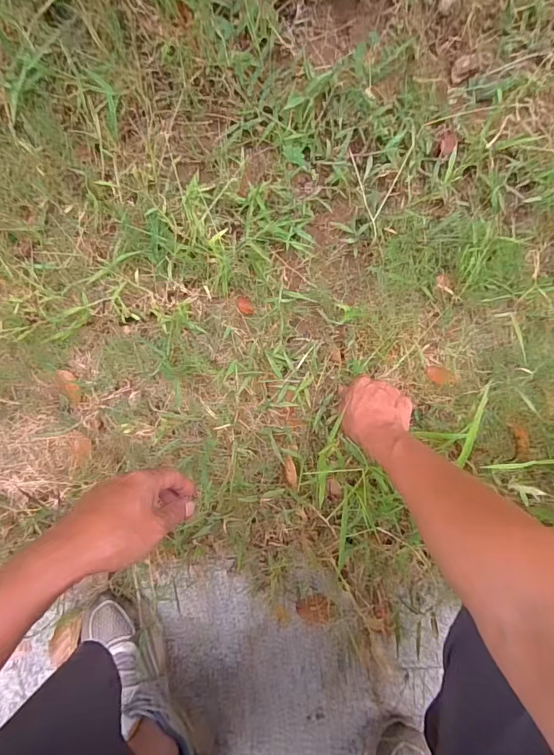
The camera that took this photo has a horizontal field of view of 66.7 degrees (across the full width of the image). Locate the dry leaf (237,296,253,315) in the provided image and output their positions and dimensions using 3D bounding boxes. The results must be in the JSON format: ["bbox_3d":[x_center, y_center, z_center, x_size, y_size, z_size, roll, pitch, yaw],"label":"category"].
[{"bbox_3d":[-0.047,-0.106,0.622,0.020,0.004,0.030,-23,82,-5],"label":"dry leaf"}]

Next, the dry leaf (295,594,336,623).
[{"bbox_3d":[0.056,0.331,0.599,0.054,0.004,0.038,-1,81,-1],"label":"dry leaf"}]

